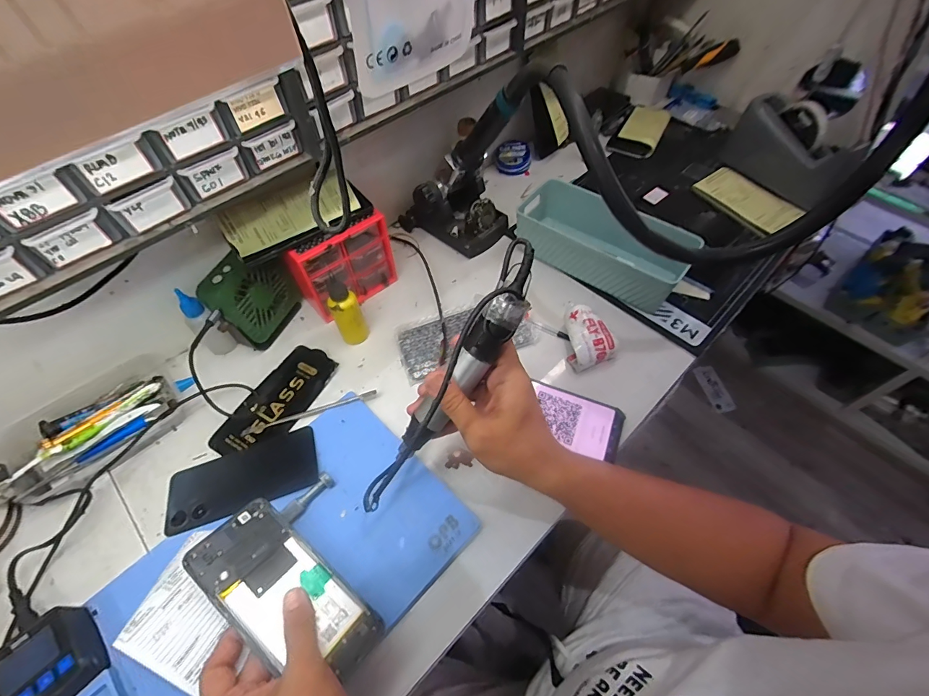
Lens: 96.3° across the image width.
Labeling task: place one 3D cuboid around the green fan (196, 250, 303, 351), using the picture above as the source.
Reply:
[{"bbox_3d":[-0.266,-0.065,0.534,0.049,0.113,0.112,17,58,14],"label":"green fan"}]

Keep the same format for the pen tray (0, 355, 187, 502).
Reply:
[{"bbox_3d":[-0.423,0.097,0.474,0.186,0.044,0.107,-40,63,-22],"label":"pen tray"}]

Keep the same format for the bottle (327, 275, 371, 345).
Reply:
[{"bbox_3d":[-0.147,-0.044,0.526,0.032,0.100,0.032,3,56,4],"label":"bottle"}]

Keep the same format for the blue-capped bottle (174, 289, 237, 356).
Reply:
[{"bbox_3d":[-0.322,-0.029,0.514,0.030,0.102,0.028,31,62,21],"label":"blue-capped bottle"}]

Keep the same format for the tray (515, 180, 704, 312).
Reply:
[{"bbox_3d":[0.193,-0.154,0.608,0.247,0.069,0.106,31,62,21],"label":"tray"}]

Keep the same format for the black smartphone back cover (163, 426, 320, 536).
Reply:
[{"bbox_3d":[-0.243,0.142,0.456,0.160,0.010,0.075,-18,57,-9],"label":"black smartphone back cover"}]

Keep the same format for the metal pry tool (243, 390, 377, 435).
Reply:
[{"bbox_3d":[-0.183,0.075,0.497,0.157,0.013,0.011,-16,56,-8],"label":"metal pry tool"}]

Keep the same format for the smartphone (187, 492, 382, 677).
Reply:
[{"bbox_3d":[-0.148,0.199,0.339,0.160,0.006,0.073,35,48,16],"label":"smartphone"}]

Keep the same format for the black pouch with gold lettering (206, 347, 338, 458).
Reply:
[{"bbox_3d":[-0.229,0.066,0.513,0.070,0.008,0.158,23,60,18],"label":"black pouch with gold lettering"}]

